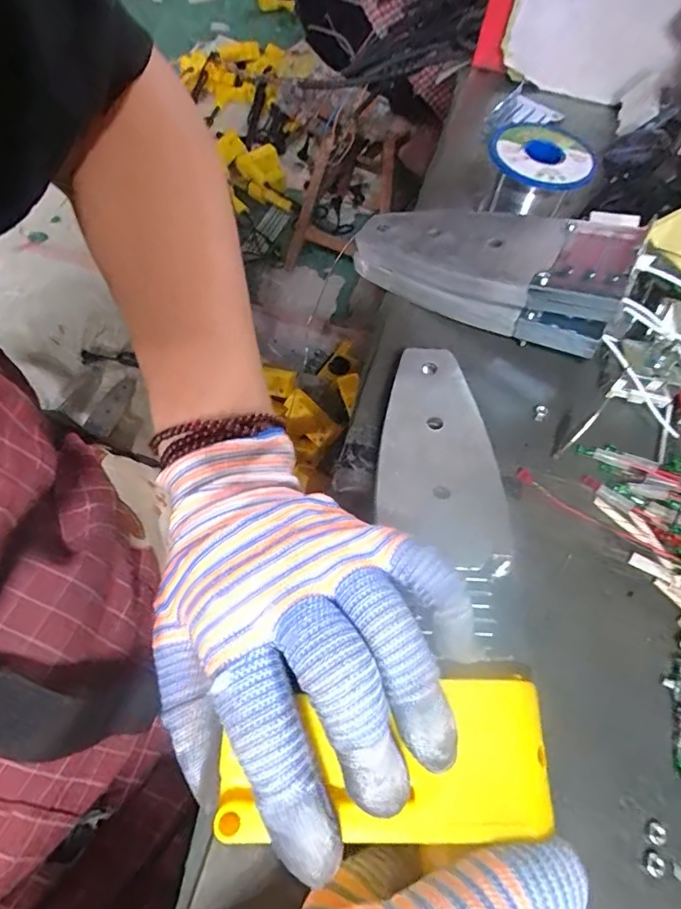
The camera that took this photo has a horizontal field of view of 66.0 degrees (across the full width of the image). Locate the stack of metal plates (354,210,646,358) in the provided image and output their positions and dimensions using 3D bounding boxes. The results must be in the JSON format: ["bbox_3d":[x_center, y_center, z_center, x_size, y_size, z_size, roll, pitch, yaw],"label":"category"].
[{"bbox_3d":[0.087,-0.112,0.319,0.159,0.052,0.058,22,63,26],"label":"stack of metal plates"}]

